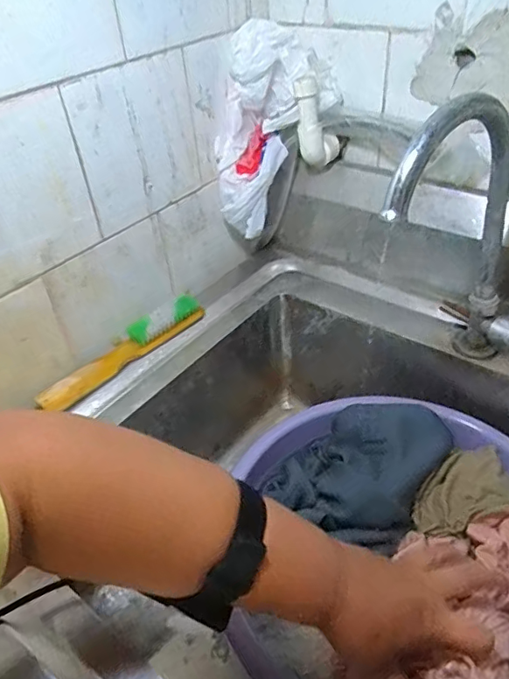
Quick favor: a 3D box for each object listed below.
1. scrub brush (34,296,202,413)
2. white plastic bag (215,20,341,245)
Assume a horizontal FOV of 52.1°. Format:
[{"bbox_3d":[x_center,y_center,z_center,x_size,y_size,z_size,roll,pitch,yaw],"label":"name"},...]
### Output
[{"bbox_3d":[-0.140,0.008,0.561,0.033,0.027,0.199,28,50,33],"label":"scrub brush"},{"bbox_3d":[0.009,-0.234,0.610,0.115,0.225,0.074,-7,32,-43],"label":"white plastic bag"}]

